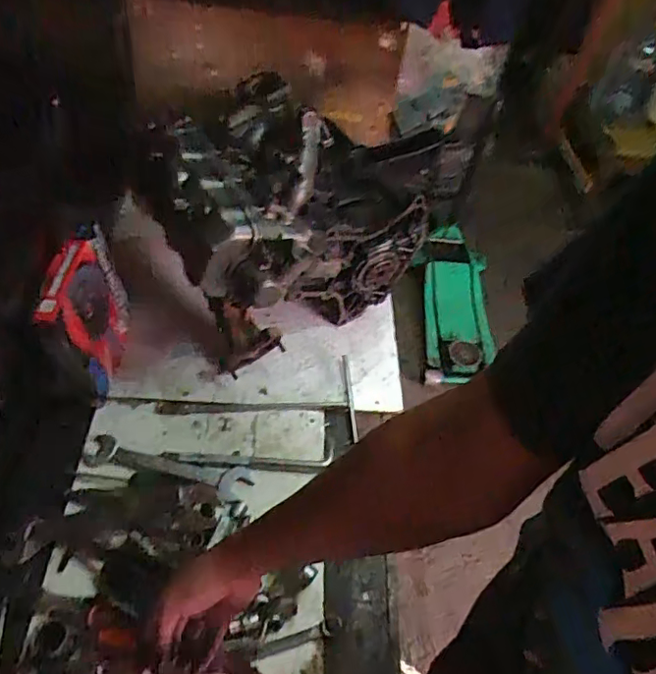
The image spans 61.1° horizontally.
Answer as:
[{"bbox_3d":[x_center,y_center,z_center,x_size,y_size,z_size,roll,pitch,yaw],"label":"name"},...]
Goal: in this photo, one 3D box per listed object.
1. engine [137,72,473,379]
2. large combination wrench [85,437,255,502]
[{"bbox_3d":[-0.052,-0.211,0.997,0.520,0.361,0.353,-30,60,-27],"label":"engine"},{"bbox_3d":[-0.237,0.195,0.831,0.245,0.017,0.052,11,50,3],"label":"large combination wrench"}]

